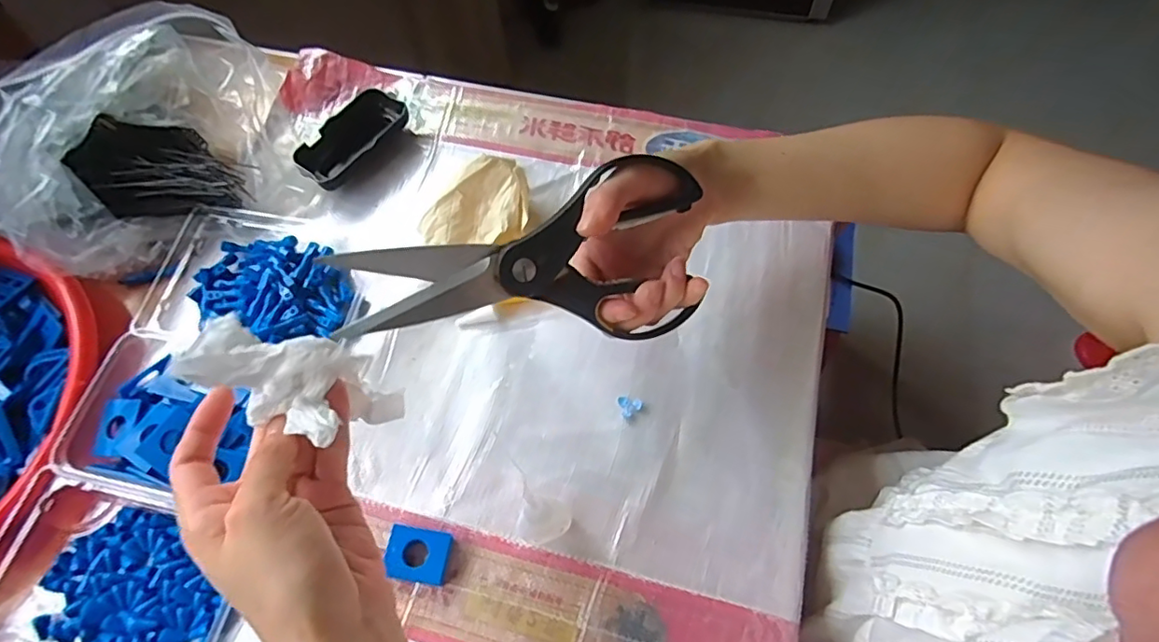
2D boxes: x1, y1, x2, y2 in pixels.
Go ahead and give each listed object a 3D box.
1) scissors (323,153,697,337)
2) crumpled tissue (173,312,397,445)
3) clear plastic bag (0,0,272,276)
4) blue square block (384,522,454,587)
[{"bbox_3d":[-0.030,-0.039,0.332,0.204,0.007,0.106,-4,102,-18],"label":"scissors"},{"bbox_3d":[-0.137,0.034,0.297,0.041,0.119,0.059,-20,58,35],"label":"crumpled tissue"},{"bbox_3d":[-0.382,-0.144,0.485,0.263,0.111,0.152,-32,67,-12],"label":"clear plastic bag"},{"bbox_3d":[-0.108,0.156,0.387,0.041,0.012,0.033,10,65,8],"label":"blue square block"}]

